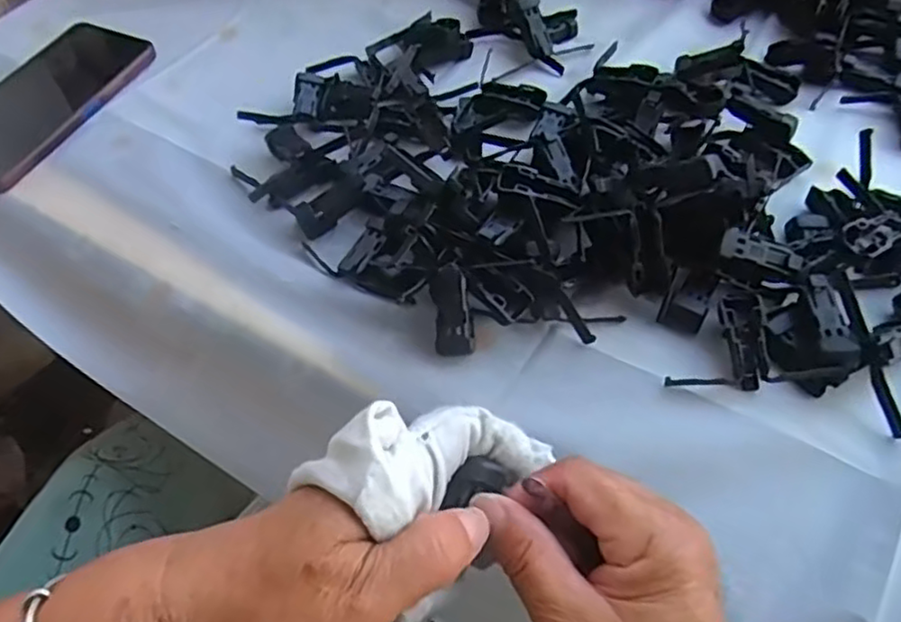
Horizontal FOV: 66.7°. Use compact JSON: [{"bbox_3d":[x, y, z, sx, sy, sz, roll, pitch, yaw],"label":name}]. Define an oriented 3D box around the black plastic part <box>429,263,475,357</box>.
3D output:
[{"bbox_3d":[0.001,0.000,0.361,0.020,0.010,0.048,-7,97,-2],"label":"black plastic part"}]

